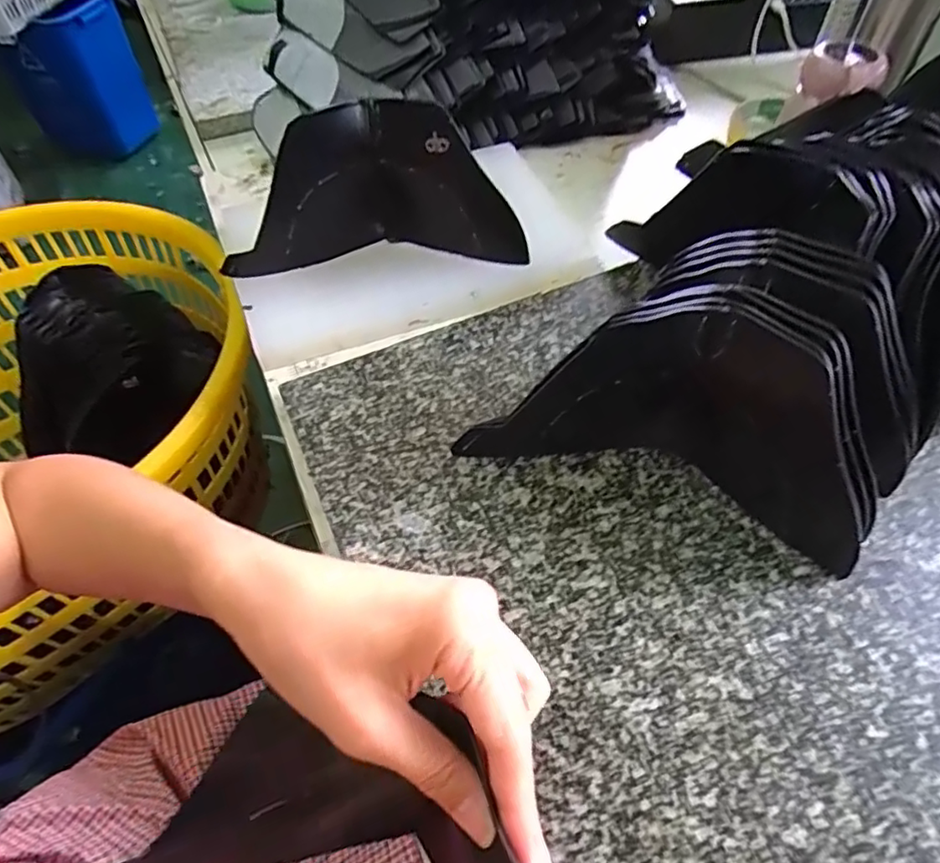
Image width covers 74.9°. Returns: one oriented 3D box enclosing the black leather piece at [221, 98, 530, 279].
[{"bbox_3d":[-0.076,-0.186,0.488,0.239,0.125,0.053,-5,54,-1],"label":"black leather piece"}]

